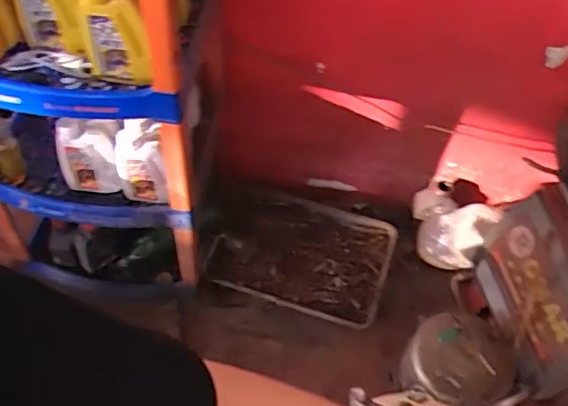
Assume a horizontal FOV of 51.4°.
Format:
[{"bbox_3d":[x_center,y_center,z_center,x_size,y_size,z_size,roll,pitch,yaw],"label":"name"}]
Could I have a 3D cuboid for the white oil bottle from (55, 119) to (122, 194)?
[{"bbox_3d":[-0.457,-0.111,1.416,0.149,0.195,0.085,6,53,-1],"label":"white oil bottle"}]

